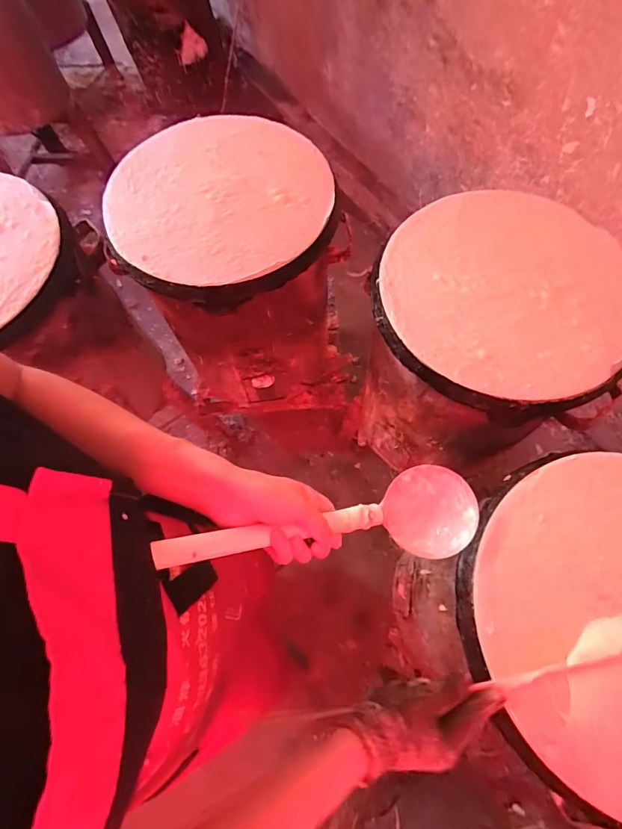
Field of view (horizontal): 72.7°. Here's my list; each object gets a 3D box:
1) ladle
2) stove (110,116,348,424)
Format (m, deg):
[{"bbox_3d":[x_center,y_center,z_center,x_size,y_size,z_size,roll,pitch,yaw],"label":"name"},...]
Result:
[{"bbox_3d":[0.020,0.101,0.393,0.311,0.062,0.089,2,67,-29],"label":"ladle"},{"bbox_3d":[-0.139,-0.272,0.933,0.353,0.504,0.378,-8,70,-2],"label":"stove"}]

